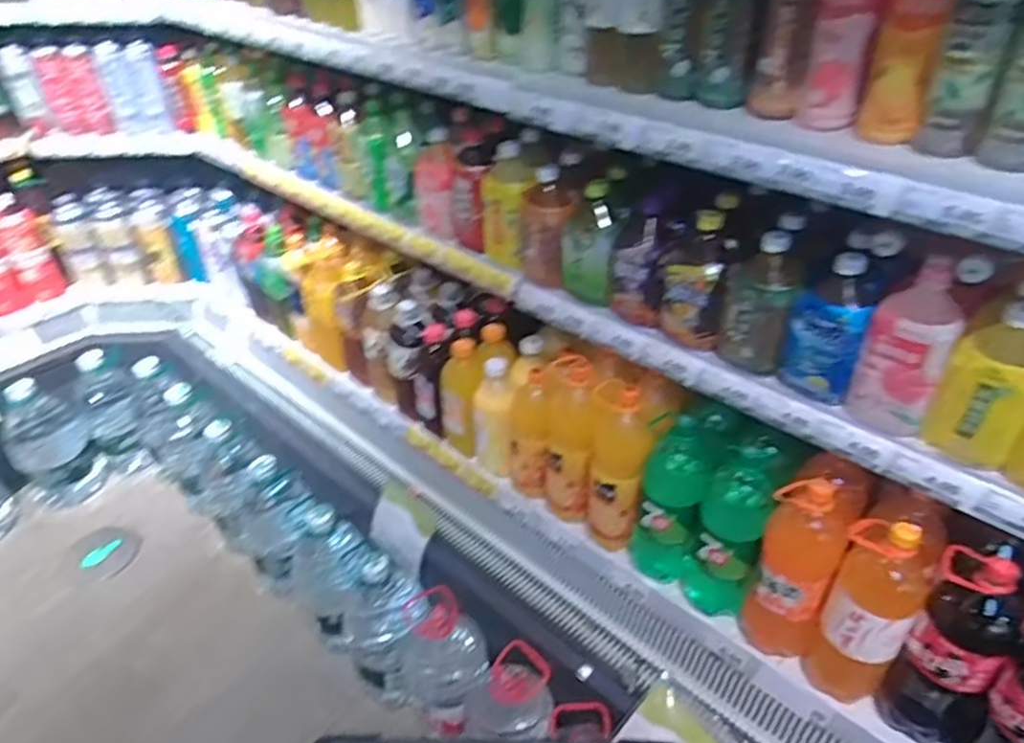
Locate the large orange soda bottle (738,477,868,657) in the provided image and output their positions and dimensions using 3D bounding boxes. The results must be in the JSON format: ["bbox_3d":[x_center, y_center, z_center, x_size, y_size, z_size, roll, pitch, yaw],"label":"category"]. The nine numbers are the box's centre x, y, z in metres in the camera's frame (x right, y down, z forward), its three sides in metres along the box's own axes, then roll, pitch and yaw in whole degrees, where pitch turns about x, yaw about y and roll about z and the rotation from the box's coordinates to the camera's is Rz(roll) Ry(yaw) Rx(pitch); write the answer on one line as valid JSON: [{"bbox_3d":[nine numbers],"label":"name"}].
[{"bbox_3d":[0.426,0.268,1.032,0.106,0.279,0.137,21,42,28],"label":"large orange soda bottle"}]

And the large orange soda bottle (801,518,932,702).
[{"bbox_3d":[0.489,0.335,0.964,0.107,0.320,0.099,23,43,30],"label":"large orange soda bottle"}]

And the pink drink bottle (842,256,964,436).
[{"bbox_3d":[0.483,-0.026,0.850,0.098,0.201,0.073,20,41,26],"label":"pink drink bottle"}]

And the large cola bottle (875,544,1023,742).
[{"bbox_3d":[0.583,0.350,0.913,0.108,0.293,0.119,28,45,34],"label":"large cola bottle"}]

